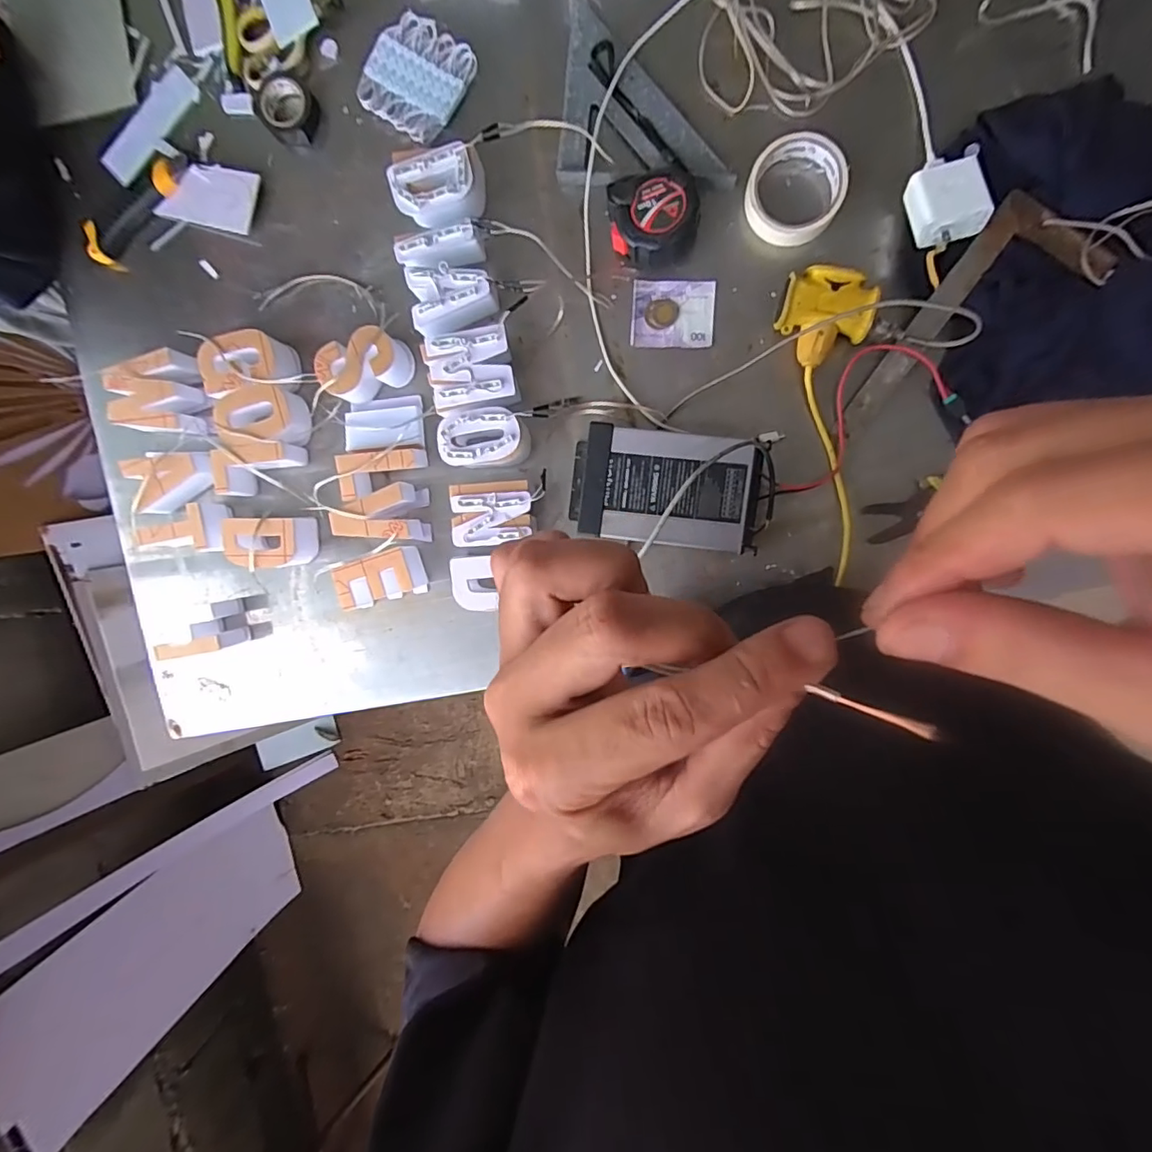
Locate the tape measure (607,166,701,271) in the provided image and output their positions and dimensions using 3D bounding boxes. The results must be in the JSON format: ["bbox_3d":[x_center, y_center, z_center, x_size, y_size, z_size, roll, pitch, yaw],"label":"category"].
[{"bbox_3d":[0.077,-0.352,0.537,0.088,0.035,0.085,-10,93,8],"label":"tape measure"}]

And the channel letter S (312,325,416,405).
[{"bbox_3d":[-0.220,-0.221,0.579,0.095,0.052,0.058,-26,91,9],"label":"channel letter S"}]

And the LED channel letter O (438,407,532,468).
[{"bbox_3d":[-0.093,-0.139,0.566,0.089,0.049,0.060,-3,94,8],"label":"LED channel letter O"}]

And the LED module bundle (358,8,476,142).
[{"bbox_3d":[-0.167,-0.515,0.564,0.101,0.009,0.099,34,98,3],"label":"LED module bundle"}]

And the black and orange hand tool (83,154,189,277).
[{"bbox_3d":[-0.489,-0.411,0.605,0.049,0.015,0.151,45,99,2],"label":"black and orange hand tool"}]

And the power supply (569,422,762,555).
[{"bbox_3d":[0.090,-0.085,0.548,0.194,0.050,0.111,7,96,4],"label":"power supply"}]

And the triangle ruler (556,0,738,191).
[{"bbox_3d":[0.033,-0.451,0.548,0.127,0.022,0.235,-38,89,9],"label":"triangle ruler"}]

